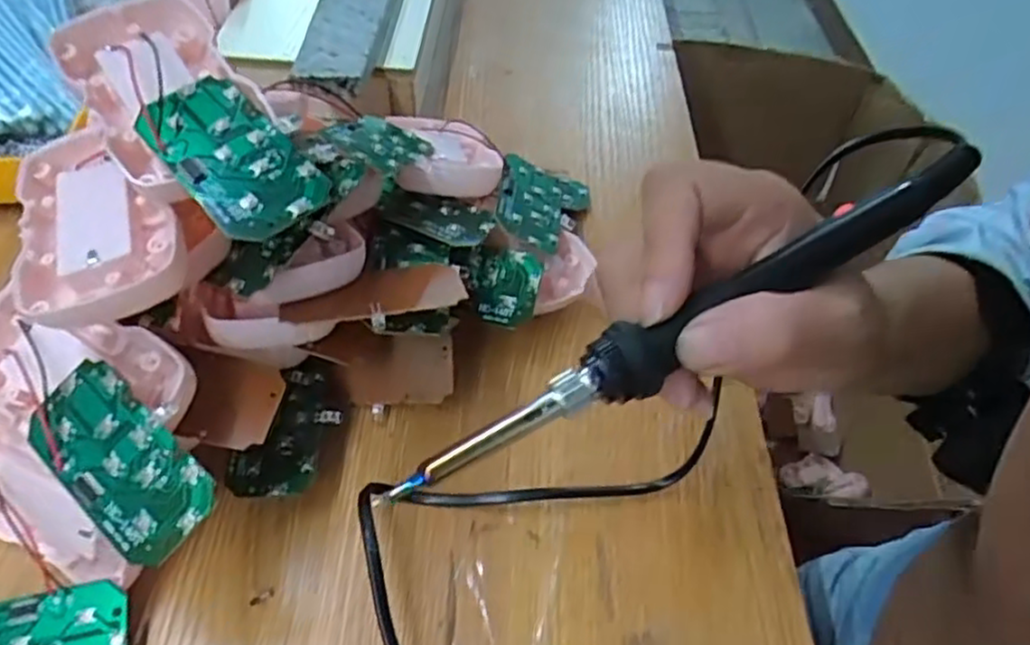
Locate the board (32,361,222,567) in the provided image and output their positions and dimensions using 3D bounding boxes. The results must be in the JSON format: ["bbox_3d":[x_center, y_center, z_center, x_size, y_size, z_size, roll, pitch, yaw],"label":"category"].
[{"bbox_3d":[-0.135,0.047,0.248,0.072,0.004,0.036,39,83,15],"label":"board"}]

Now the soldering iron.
[{"bbox_3d":[0.055,-0.002,0.212,0.200,0.015,0.017,-29,55,-9],"label":"soldering iron"}]

